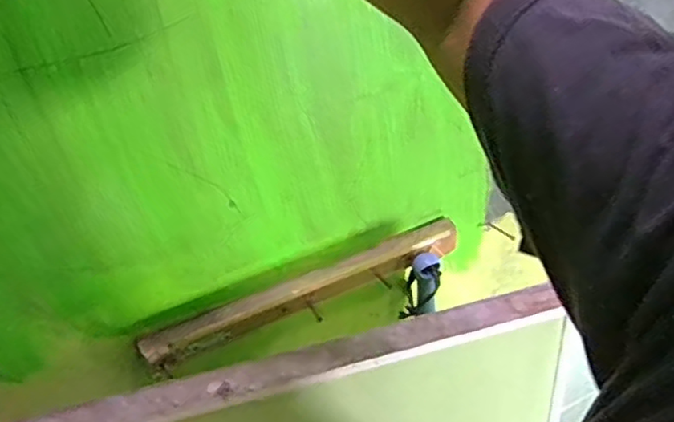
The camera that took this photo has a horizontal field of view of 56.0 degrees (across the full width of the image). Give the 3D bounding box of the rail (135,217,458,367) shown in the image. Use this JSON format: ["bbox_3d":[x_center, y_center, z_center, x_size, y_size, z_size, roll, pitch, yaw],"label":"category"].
[{"bbox_3d":[-0.030,0.092,0.732,0.380,0.042,0.031,-21,40,-18],"label":"rail"}]

